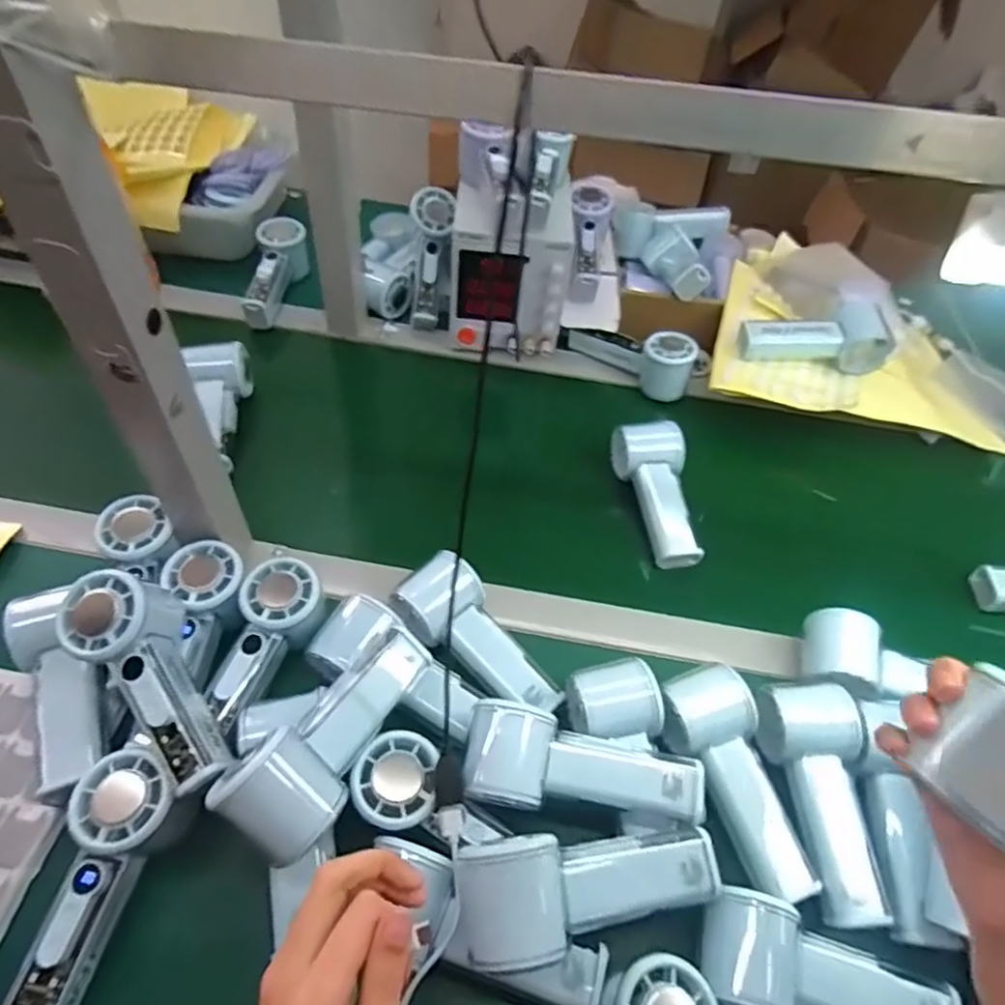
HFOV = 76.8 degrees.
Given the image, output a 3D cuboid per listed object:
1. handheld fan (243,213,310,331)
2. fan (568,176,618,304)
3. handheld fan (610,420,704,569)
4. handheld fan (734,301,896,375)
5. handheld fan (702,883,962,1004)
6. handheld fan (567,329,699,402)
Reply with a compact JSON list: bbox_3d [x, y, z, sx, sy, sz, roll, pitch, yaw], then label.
[{"bbox_3d":[-0.281,-0.278,0.776,0.052,0.058,0.158,8,66,1],"label":"handheld fan"},{"bbox_3d":[0.099,-0.305,0.746,0.049,0.053,0.164,10,73,2],"label":"fan"},{"bbox_3d":[0.151,-0.008,0.609,0.058,0.041,0.147,-5,65,-9],"label":"handheld fan"},{"bbox_3d":[0.336,-0.184,0.688,0.158,0.045,0.075,4,51,-2],"label":"handheld fan"},{"bbox_3d":[0.191,0.282,0.378,0.150,0.053,0.061,22,51,-7],"label":"handheld fan"},{"bbox_3d":[0.144,-0.168,0.721,0.143,0.058,0.053,15,51,6],"label":"handheld fan"}]

